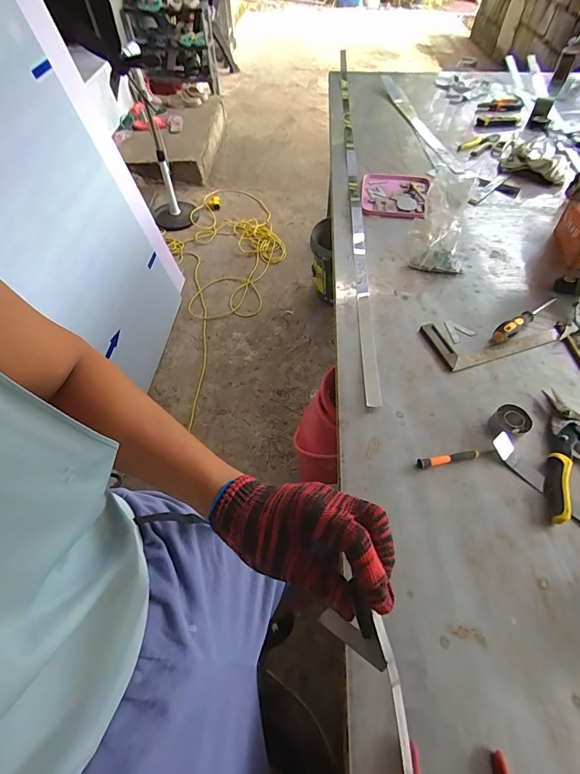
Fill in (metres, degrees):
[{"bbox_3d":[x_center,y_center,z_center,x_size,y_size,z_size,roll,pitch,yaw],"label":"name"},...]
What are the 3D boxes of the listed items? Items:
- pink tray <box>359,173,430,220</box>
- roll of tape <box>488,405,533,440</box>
[{"bbox_3d":[0.275,-0.512,1.003,0.172,0.025,0.195,13,57,9],"label":"pink tray"},{"bbox_3d":[0.349,0.056,0.600,0.061,0.025,0.052,-22,59,-14],"label":"roll of tape"}]

